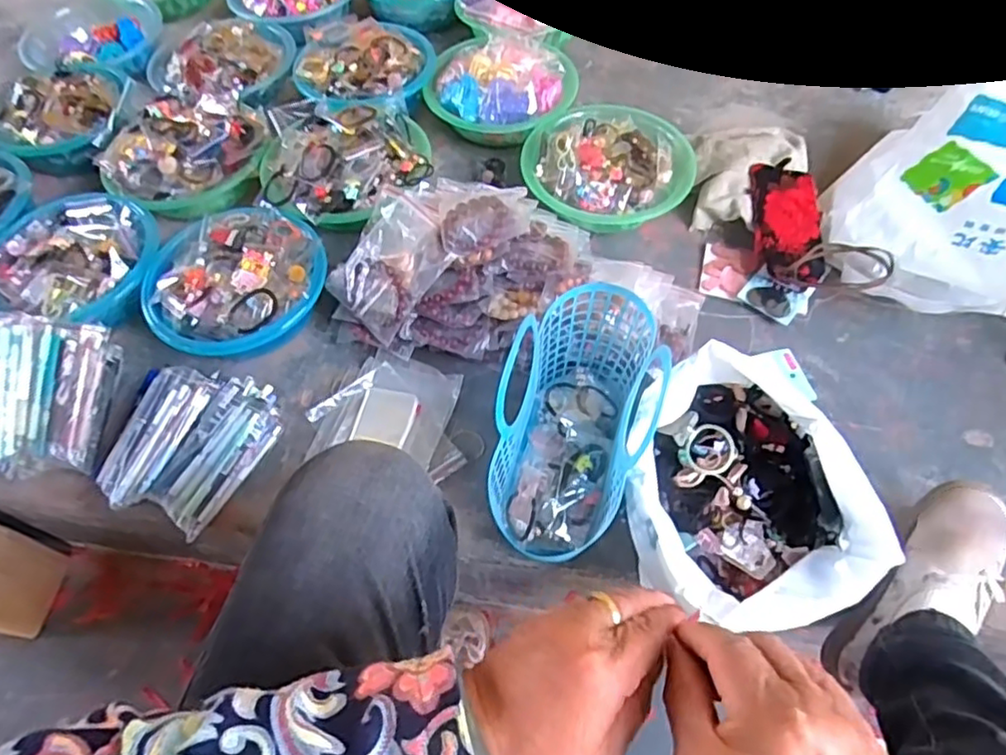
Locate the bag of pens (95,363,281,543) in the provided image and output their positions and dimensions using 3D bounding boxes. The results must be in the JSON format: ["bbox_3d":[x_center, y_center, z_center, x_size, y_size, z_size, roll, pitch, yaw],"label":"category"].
[{"bbox_3d":[-0.355,0.070,0.723,0.149,0.046,0.194,25,63,17],"label":"bag of pens"}]

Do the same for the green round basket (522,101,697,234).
[{"bbox_3d":[0.149,-0.308,0.922,0.231,0.069,0.219,-1,58,2],"label":"green round basket"}]

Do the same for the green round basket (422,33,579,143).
[{"bbox_3d":[-0.001,-0.457,0.996,0.225,0.077,0.200,13,60,10],"label":"green round basket"}]

